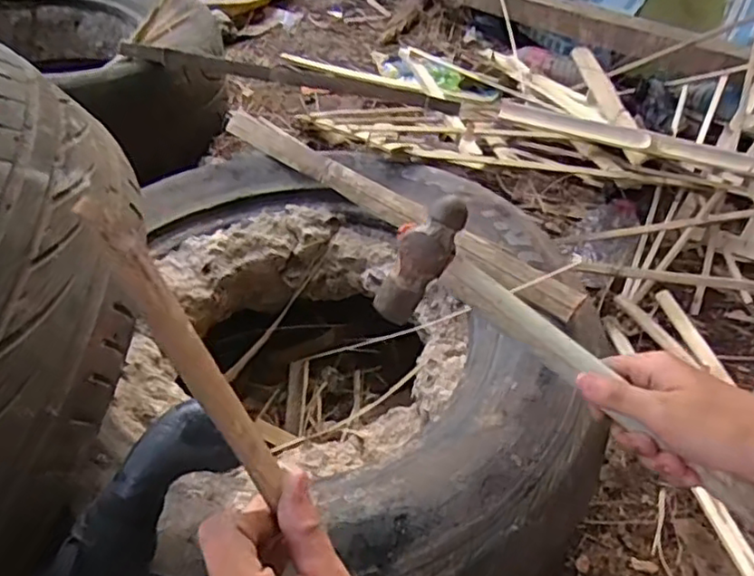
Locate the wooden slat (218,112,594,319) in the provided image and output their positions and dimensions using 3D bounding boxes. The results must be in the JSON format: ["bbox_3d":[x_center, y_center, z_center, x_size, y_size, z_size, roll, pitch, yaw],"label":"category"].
[{"bbox_3d":[-0.006,-0.099,0.693,0.025,0.036,0.501,-32,50,-31],"label":"wooden slat"}]

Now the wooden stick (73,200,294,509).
[{"bbox_3d":[-0.076,0.029,0.270,0.009,0.148,0.016,-3,33,39],"label":"wooden stick"}]

